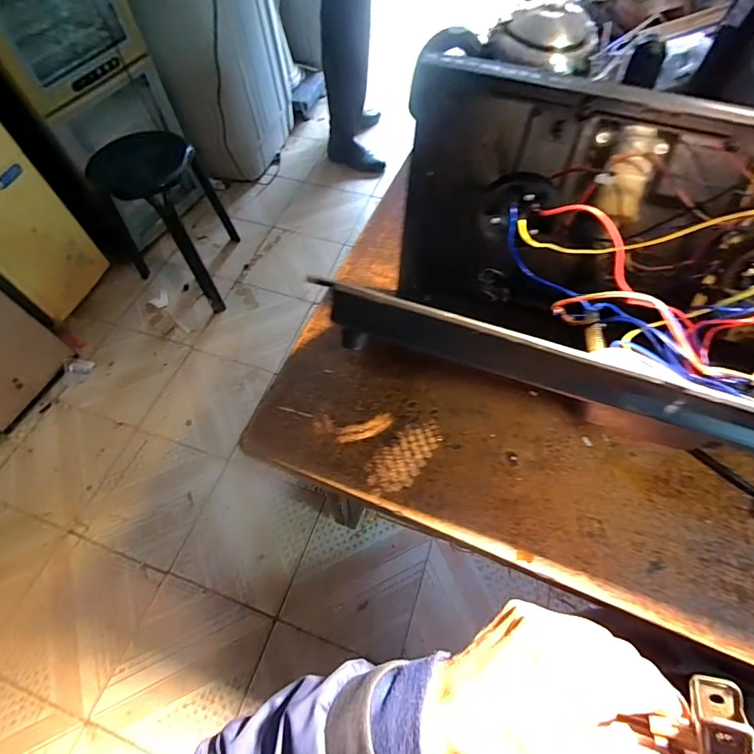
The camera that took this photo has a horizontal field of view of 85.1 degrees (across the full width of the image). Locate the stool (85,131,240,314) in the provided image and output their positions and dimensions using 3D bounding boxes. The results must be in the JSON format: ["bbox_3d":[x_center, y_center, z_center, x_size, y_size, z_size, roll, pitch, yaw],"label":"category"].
[{"bbox_3d":[-0.628,-0.466,1.263,0.337,0.472,0.354,-23,63,-12],"label":"stool"}]

